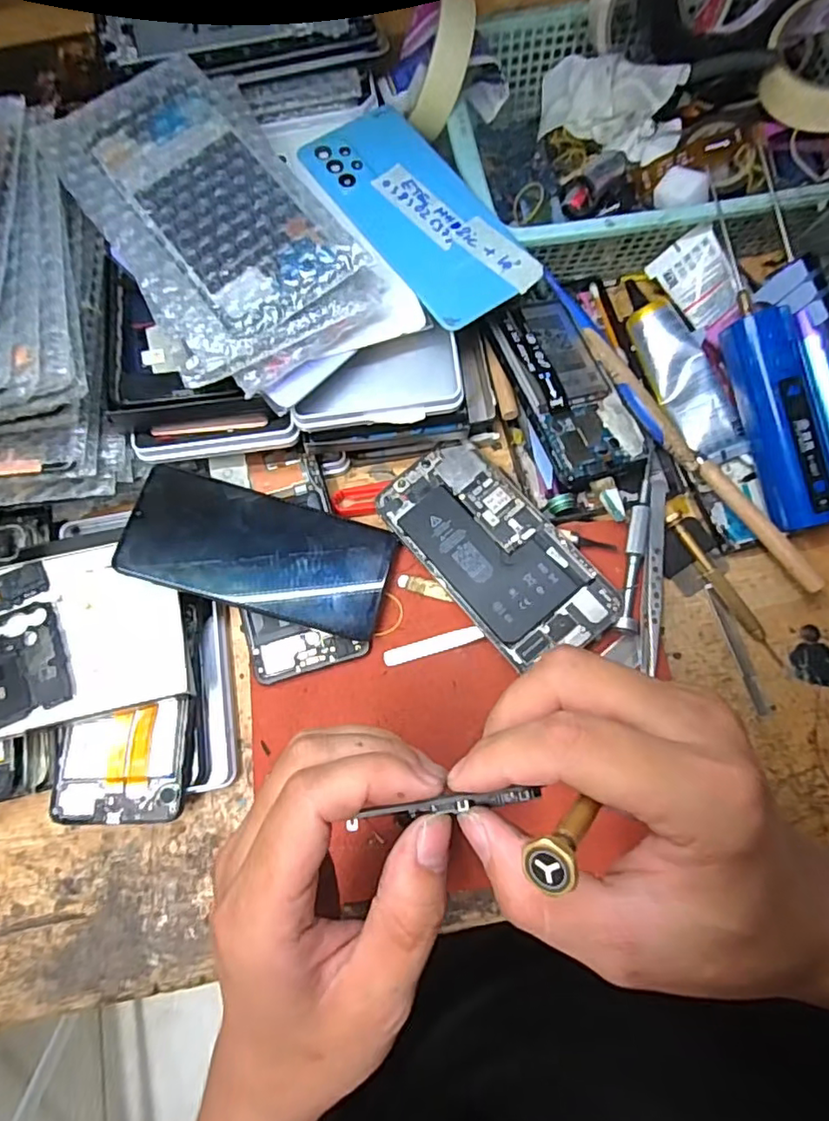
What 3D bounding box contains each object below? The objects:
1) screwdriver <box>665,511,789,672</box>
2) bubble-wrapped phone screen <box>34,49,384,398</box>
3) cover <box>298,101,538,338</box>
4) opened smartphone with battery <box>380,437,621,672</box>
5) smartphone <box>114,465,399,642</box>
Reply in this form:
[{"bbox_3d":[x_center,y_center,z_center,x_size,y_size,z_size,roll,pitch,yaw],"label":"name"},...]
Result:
[{"bbox_3d":[0.197,0.017,0.371,0.015,0.009,0.113,-32,76,-7],"label":"screwdriver"},{"bbox_3d":[-0.103,-0.185,0.306,0.116,0.027,0.177,-34,76,-7],"label":"bubble-wrapped phone screen"},{"bbox_3d":[0.005,-0.209,0.351,0.074,0.006,0.155,-36,81,-11],"label":"cover"},{"bbox_3d":[0.049,-0.006,0.364,0.074,0.004,0.153,-40,75,-4],"label":"opened smartphone with battery"},{"bbox_3d":[-0.091,-0.004,0.353,0.156,0.007,0.069,17,72,-6],"label":"smartphone"}]

